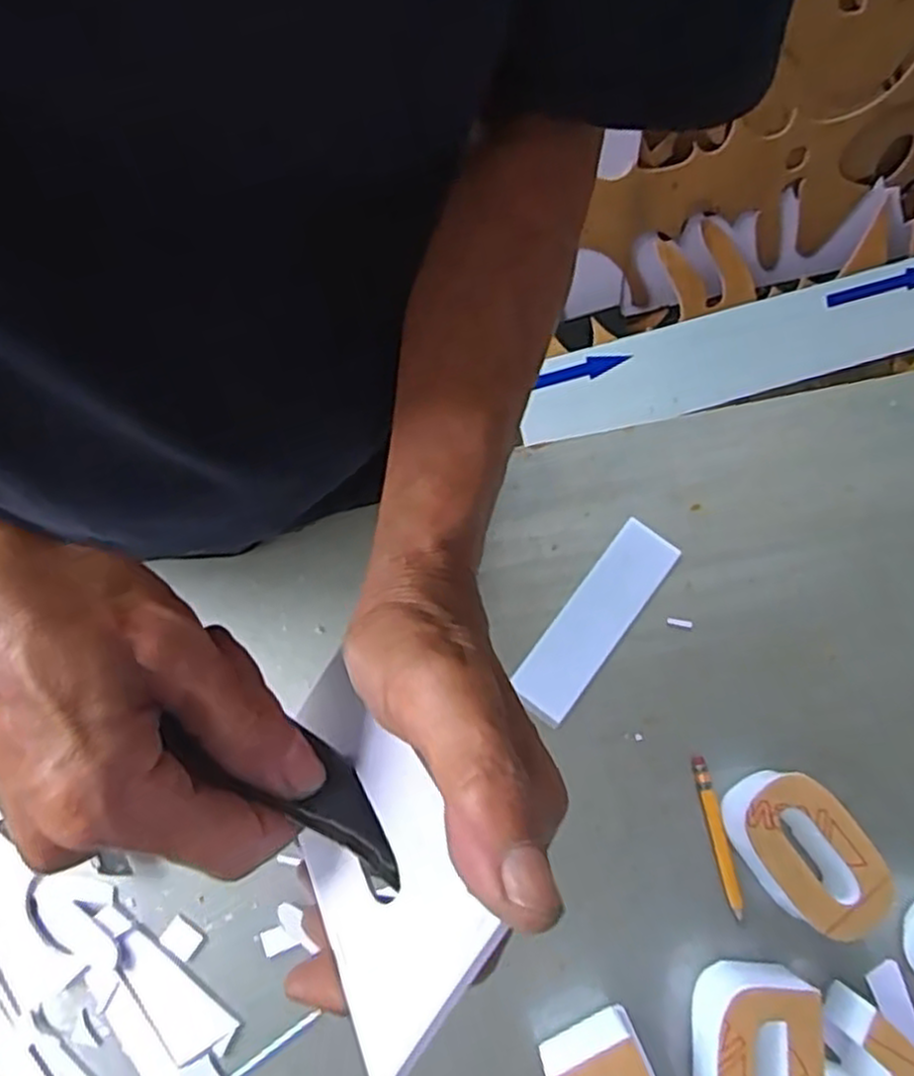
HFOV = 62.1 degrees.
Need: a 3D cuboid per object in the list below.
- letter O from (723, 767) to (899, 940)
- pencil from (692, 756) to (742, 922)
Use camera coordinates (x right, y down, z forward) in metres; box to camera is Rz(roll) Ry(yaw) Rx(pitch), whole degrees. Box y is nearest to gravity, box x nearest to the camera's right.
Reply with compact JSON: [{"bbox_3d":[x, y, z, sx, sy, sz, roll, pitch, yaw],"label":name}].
[{"bbox_3d":[0.191,0.172,0.419,0.051,0.040,0.086,-32,78,-8],"label":"letter O"},{"bbox_3d":[0.150,0.172,0.438,0.009,0.004,0.088,-10,76,-3],"label":"pencil"}]

